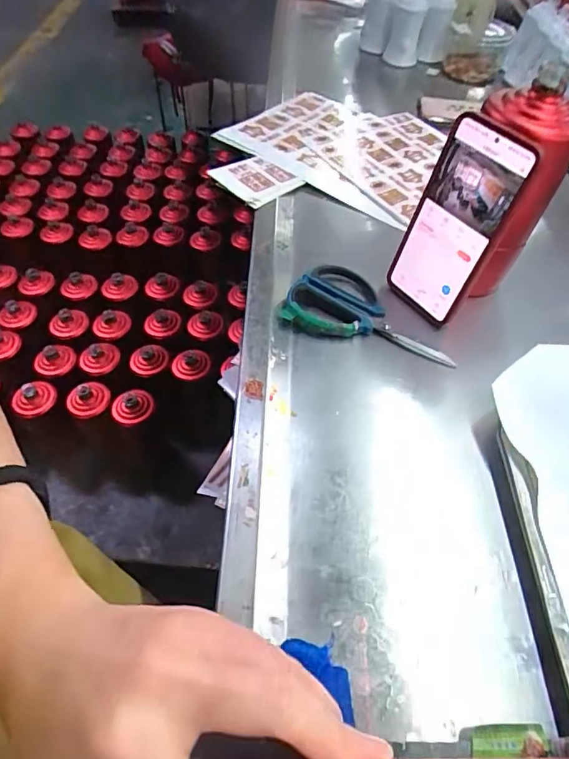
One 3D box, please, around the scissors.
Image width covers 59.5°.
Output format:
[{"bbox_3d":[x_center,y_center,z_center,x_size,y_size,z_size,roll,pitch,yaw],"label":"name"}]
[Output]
[{"bbox_3d":[0.084,-0.064,0.470,0.161,0.011,0.088,20,54,13],"label":"scissors"}]

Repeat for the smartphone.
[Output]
[{"bbox_3d":[0.145,-0.132,0.435,0.012,0.164,0.080,-20,55,-36],"label":"smartphone"}]

